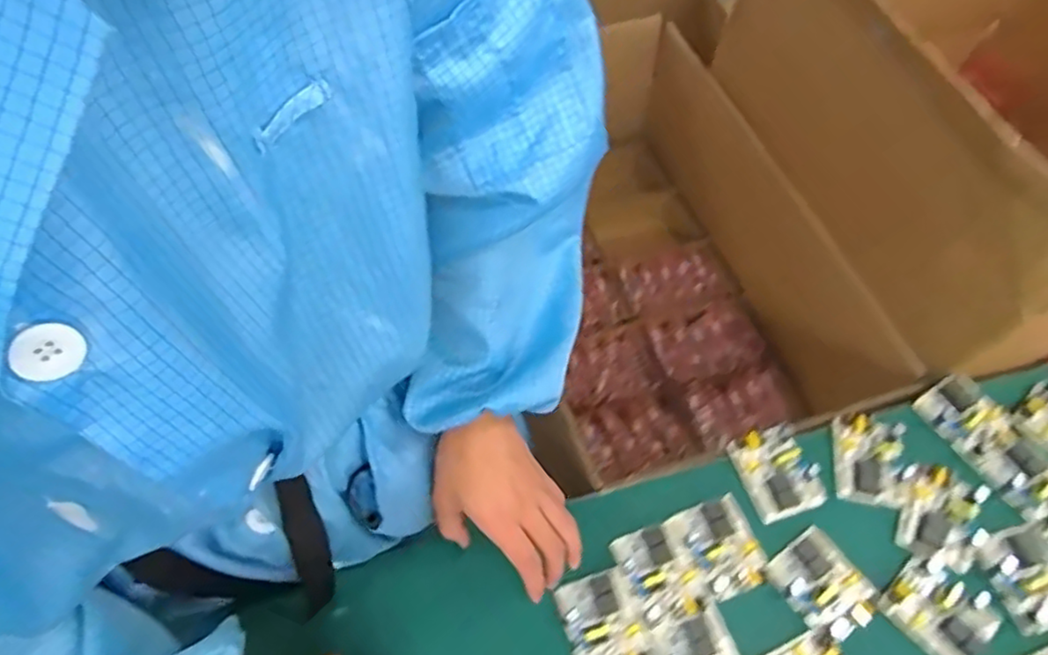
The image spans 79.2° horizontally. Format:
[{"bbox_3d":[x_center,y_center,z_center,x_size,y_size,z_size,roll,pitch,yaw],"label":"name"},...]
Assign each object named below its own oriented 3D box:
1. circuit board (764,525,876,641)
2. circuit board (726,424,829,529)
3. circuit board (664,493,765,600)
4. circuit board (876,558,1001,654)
[{"bbox_3d":[0.264,0.223,0.554,0.068,0.016,0.079,-35,67,-18],"label":"circuit board"},{"bbox_3d":[0.244,0.137,0.609,0.064,0.022,0.080,-17,63,-10],"label":"circuit board"},{"bbox_3d":[0.177,0.197,0.569,0.071,0.018,0.077,-20,63,-11],"label":"circuit board"},{"bbox_3d":[0.358,0.243,0.539,0.070,0.018,0.081,-37,68,-19],"label":"circuit board"}]

